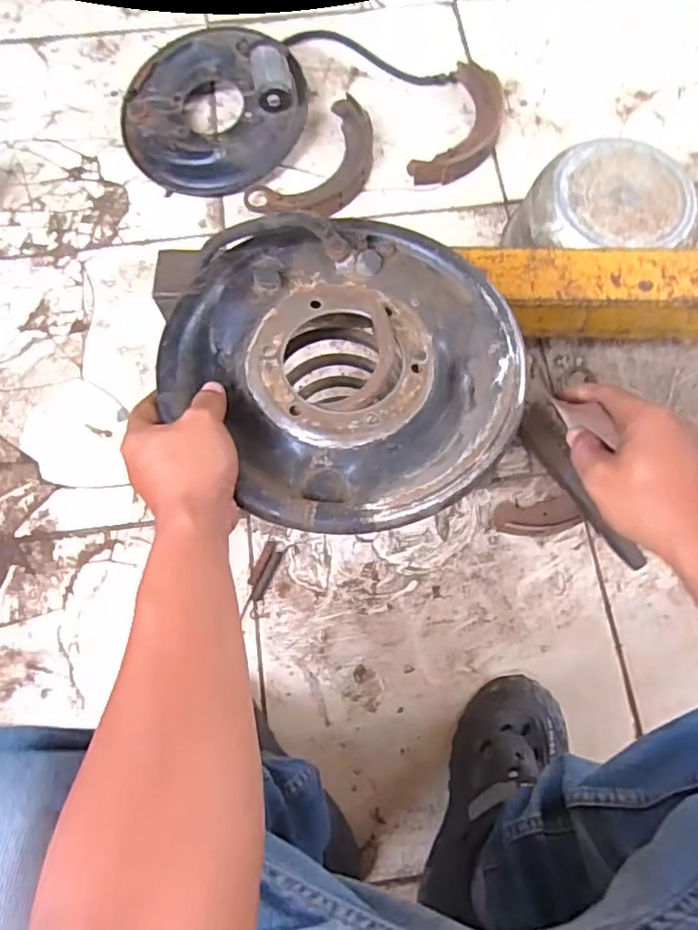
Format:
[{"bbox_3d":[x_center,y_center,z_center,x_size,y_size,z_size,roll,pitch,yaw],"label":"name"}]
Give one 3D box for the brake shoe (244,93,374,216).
[{"bbox_3d":[-0.037,-0.421,0.870,0.120,0.031,0.221,40,79,10],"label":"brake shoe"}]

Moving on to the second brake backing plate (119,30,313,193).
[{"bbox_3d":[-0.194,-0.511,0.869,0.256,0.083,0.239,0,75,0],"label":"second brake backing plate"}]

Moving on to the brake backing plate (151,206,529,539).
[{"bbox_3d":[-0.004,-0.086,0.459,0.244,0.046,0.270,-42,79,-10],"label":"brake backing plate"}]

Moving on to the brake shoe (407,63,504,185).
[{"bbox_3d":[0.172,-0.497,0.899,0.100,0.034,0.222,23,76,6],"label":"brake shoe"}]

